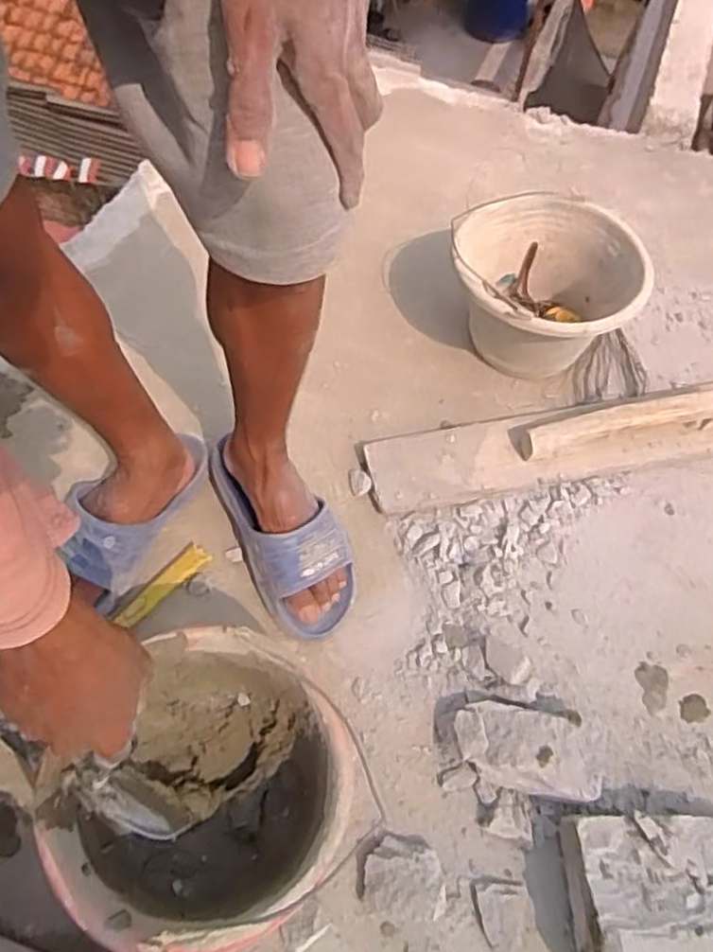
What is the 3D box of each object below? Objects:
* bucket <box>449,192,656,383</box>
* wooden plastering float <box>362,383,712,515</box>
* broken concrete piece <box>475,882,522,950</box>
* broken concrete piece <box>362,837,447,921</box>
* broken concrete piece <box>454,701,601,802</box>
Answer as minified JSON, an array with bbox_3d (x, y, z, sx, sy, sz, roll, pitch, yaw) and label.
[{"bbox_3d":[0.250,-0.245,0.995,0.253,0.165,0.229,10,58,1],"label":"bucket"},{"bbox_3d":[0.311,-0.063,0.946,0.603,0.076,0.115,-10,60,-11],"label":"wooden plastering float"},{"bbox_3d":[0.139,0.412,0.673,0.043,0.014,0.054,-6,59,-9],"label":"broken concrete piece"},{"bbox_3d":[0.045,0.383,0.677,0.078,0.045,0.072,4,58,-3],"label":"broken concrete piece"},{"bbox_3d":[0.173,0.284,0.743,0.139,0.048,0.081,10,58,1],"label":"broken concrete piece"}]

